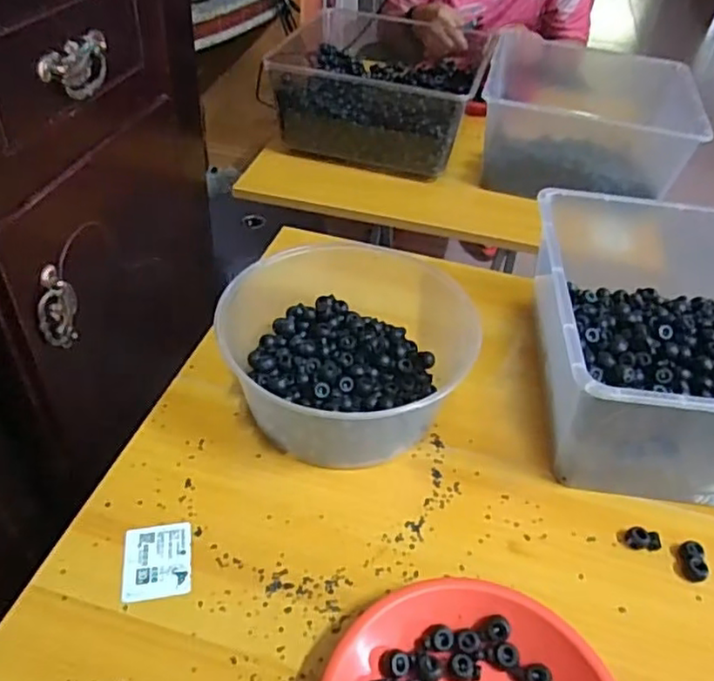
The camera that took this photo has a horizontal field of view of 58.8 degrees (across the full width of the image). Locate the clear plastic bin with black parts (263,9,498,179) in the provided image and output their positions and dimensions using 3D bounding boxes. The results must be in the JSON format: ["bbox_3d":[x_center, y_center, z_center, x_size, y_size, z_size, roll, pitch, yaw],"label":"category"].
[{"bbox_3d":[0.038,-0.388,1.013,0.310,0.135,0.280,14,43,9],"label":"clear plastic bin with black parts"}]

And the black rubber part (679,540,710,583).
[{"bbox_3d":[0.274,0.178,0.512,0.019,0.012,0.032,10,43,4],"label":"black rubber part"}]

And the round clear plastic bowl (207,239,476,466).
[{"bbox_3d":[-0.008,0.006,0.611,0.228,0.099,0.202,-5,44,-12],"label":"round clear plastic bowl"}]

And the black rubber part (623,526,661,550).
[{"bbox_3d":[0.239,0.164,0.528,0.029,0.008,0.018,2,43,-4],"label":"black rubber part"}]

